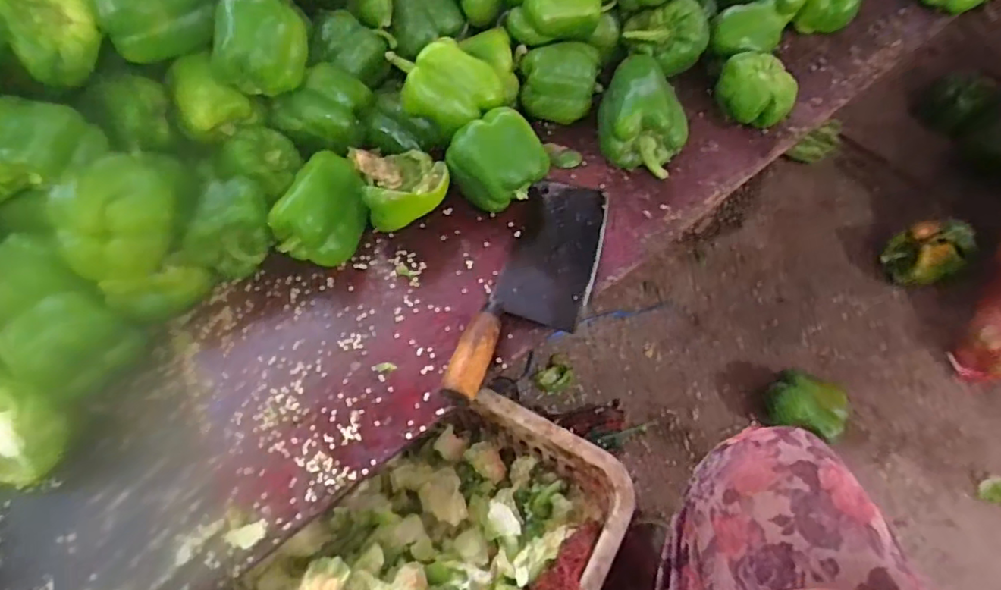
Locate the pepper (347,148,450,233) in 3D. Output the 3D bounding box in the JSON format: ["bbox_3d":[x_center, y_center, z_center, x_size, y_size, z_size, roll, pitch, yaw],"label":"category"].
[{"bbox_3d":[-0.100,-0.118,0.623,0.088,0.058,0.109,-20,59,-8],"label":"pepper"}]

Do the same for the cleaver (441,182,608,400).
[{"bbox_3d":[0.038,-0.013,0.580,0.089,0.031,0.266,16,61,13],"label":"cleaver"}]

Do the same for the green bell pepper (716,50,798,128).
[{"bbox_3d":[0.287,-0.226,0.681,0.077,0.068,0.069,-11,58,-3],"label":"green bell pepper"}]

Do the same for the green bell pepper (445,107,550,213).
[{"bbox_3d":[-0.002,-0.129,0.618,0.082,0.090,0.079,-2,58,3],"label":"green bell pepper"}]

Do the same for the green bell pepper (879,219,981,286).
[{"bbox_3d":[0.623,-0.063,0.884,0.069,0.095,0.097,-38,63,-18],"label":"green bell pepper"}]

